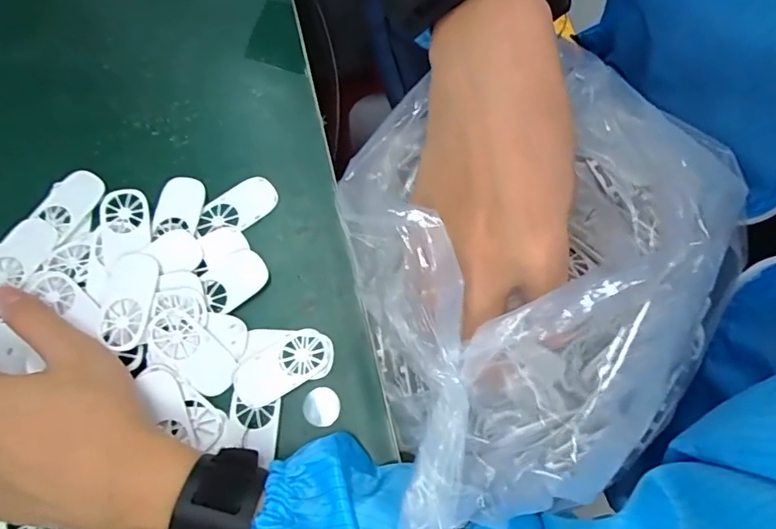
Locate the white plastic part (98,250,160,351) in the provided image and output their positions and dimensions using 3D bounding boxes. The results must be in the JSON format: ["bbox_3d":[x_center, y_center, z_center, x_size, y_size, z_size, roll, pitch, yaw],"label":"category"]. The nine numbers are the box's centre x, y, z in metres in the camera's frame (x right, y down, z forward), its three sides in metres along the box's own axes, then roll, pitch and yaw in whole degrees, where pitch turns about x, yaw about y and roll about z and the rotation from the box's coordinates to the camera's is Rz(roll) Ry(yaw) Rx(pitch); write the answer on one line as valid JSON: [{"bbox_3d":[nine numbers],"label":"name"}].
[{"bbox_3d":[-0.155,0.020,0.302,0.031,0.004,0.058,-1,70,0],"label":"white plastic part"}]

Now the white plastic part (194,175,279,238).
[{"bbox_3d":[-0.100,-0.037,0.334,0.056,0.004,0.029,-34,78,-9],"label":"white plastic part"}]

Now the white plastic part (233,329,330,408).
[{"bbox_3d":[-0.064,0.061,0.304,0.057,0.004,0.029,-31,77,-9],"label":"white plastic part"}]

